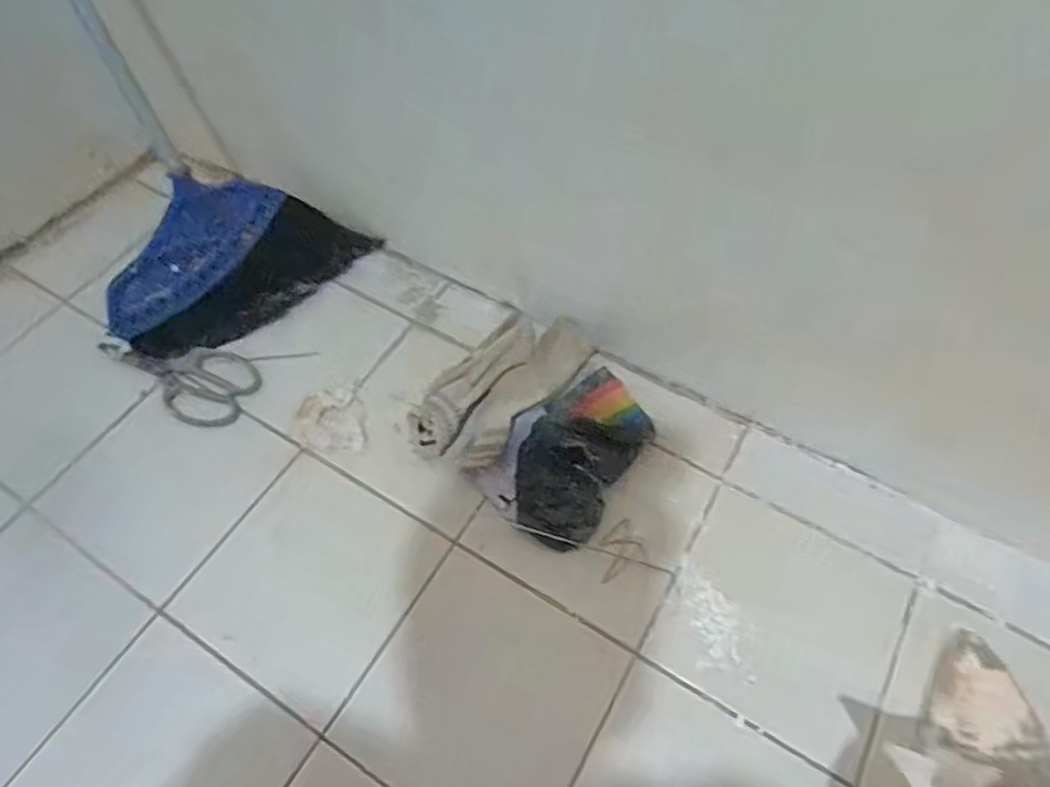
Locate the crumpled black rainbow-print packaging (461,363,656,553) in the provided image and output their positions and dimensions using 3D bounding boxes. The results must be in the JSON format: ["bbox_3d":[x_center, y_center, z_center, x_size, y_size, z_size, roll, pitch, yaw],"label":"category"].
[{"bbox_3d":[0.055,0.062,0.675,0.194,0.043,0.130,-40,66,-20],"label":"crumpled black rainbow-print packaging"}]

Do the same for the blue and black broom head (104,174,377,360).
[{"bbox_3d":[-0.340,-0.160,0.765,0.293,0.141,0.089,-39,66,-20],"label":"blue and black broom head"}]

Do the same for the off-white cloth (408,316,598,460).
[{"bbox_3d":[-0.060,-0.019,0.725,0.075,0.038,0.204,32,65,18],"label":"off-white cloth"}]

